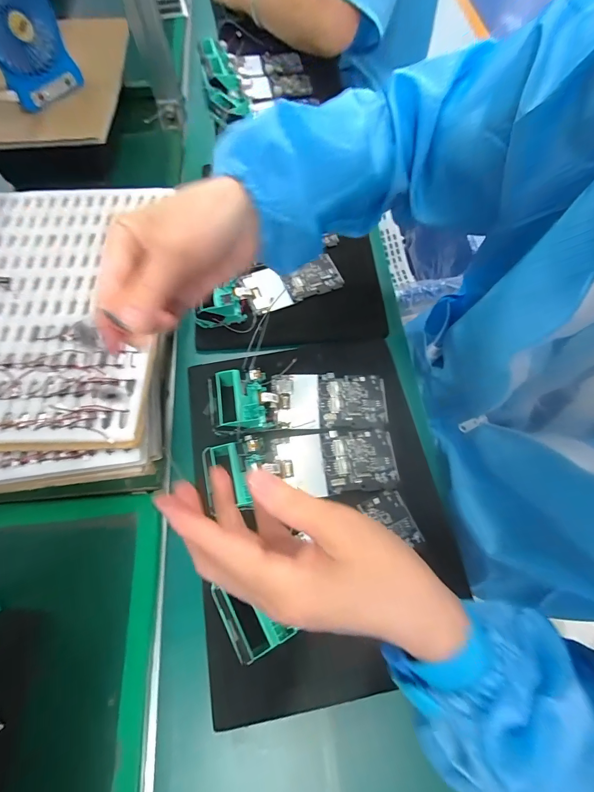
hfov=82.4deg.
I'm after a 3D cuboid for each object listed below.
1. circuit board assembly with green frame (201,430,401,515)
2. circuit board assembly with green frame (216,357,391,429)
[{"bbox_3d":[0.006,0.069,0.353,0.198,0.027,0.062,-5,67,-4],"label":"circuit board assembly with green frame"},{"bbox_3d":[0.008,-0.001,0.380,0.185,0.030,0.069,-4,67,-4],"label":"circuit board assembly with green frame"}]

